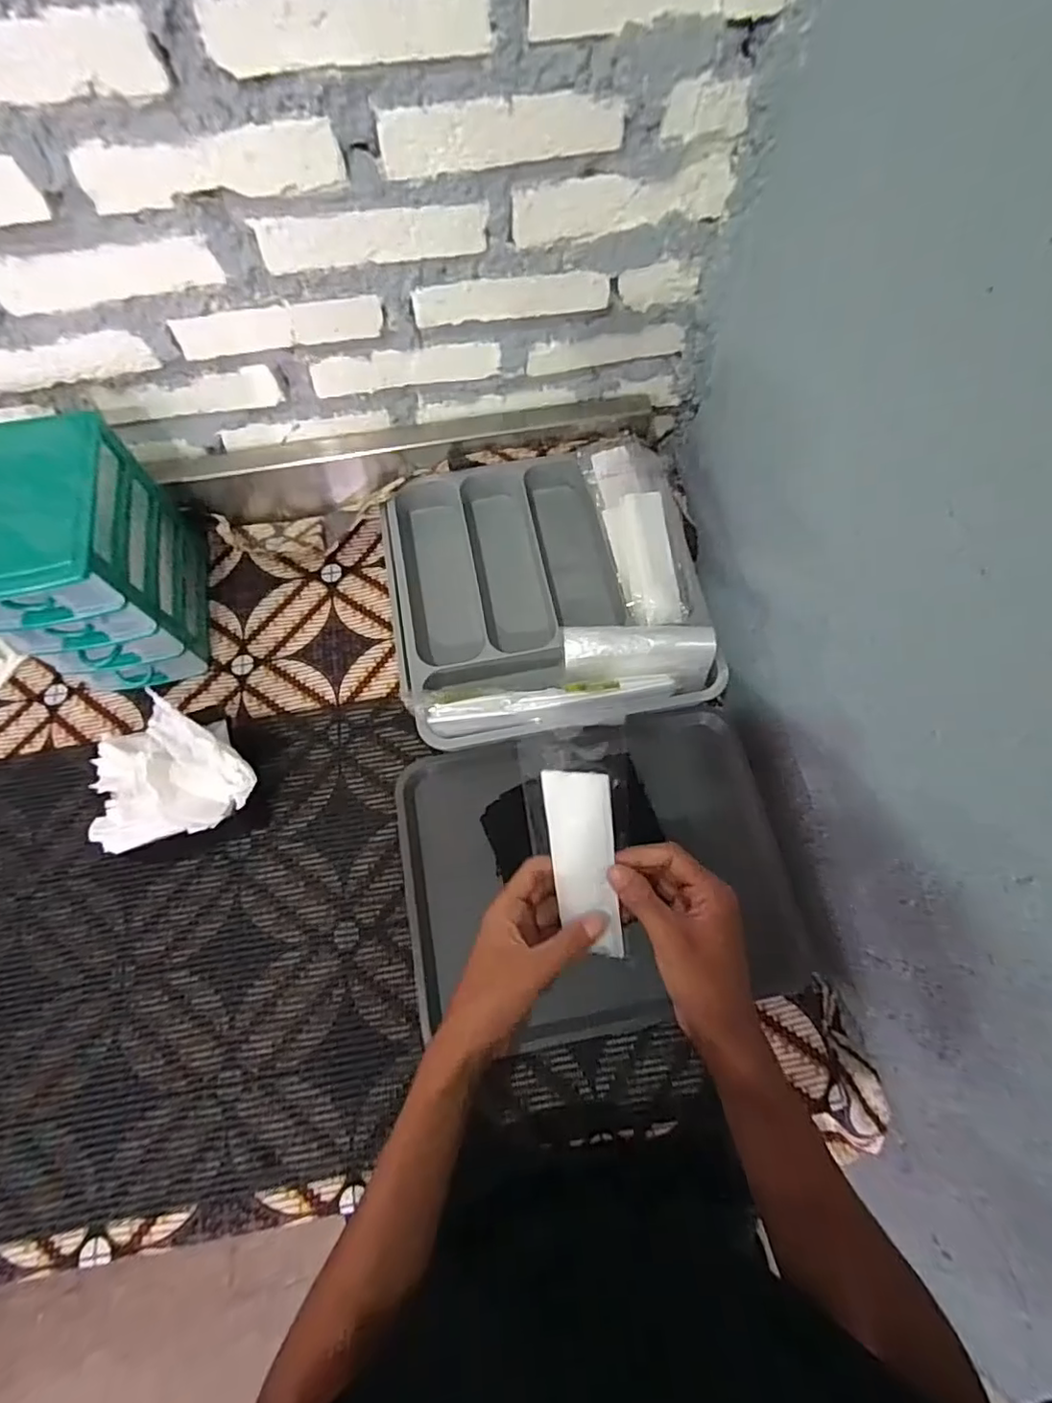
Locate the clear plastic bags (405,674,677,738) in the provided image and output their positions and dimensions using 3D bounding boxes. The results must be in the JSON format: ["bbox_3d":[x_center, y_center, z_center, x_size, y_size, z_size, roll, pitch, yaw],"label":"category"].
[{"bbox_3d":[0.015,0.002,0.600,0.263,0.048,0.045,-2,69,-1],"label":"clear plastic bags"}]

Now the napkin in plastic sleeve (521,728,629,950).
[{"bbox_3d":[0.035,0.095,0.403,0.070,0.006,0.172,4,113,22],"label":"napkin in plastic sleeve"}]

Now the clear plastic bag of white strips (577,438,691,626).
[{"bbox_3d":[0.133,-0.198,0.684,0.091,0.037,0.228,-10,70,-4],"label":"clear plastic bag of white strips"}]

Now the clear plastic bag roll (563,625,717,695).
[{"bbox_3d":[0.116,-0.046,0.621,0.152,0.042,0.057,0,69,0],"label":"clear plastic bag roll"}]

